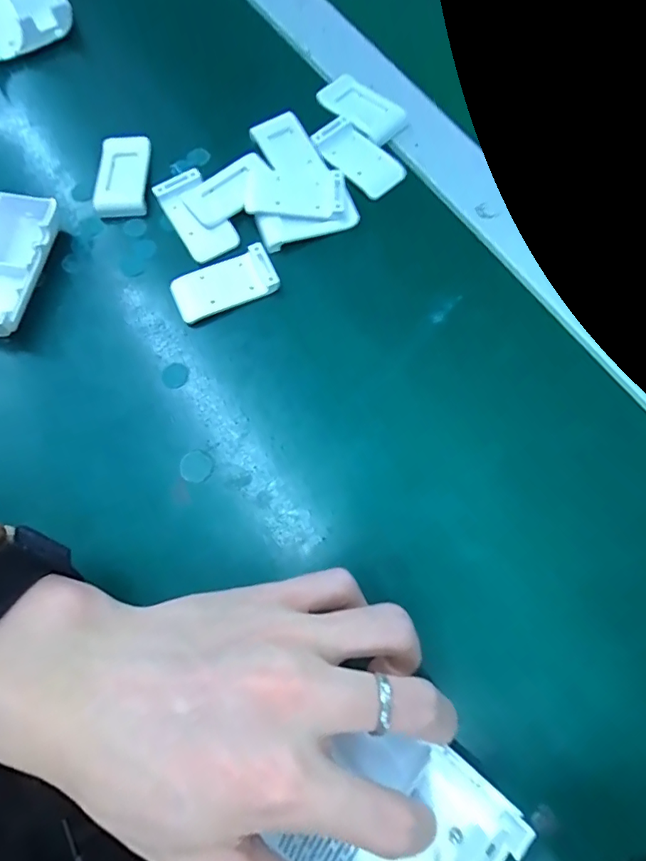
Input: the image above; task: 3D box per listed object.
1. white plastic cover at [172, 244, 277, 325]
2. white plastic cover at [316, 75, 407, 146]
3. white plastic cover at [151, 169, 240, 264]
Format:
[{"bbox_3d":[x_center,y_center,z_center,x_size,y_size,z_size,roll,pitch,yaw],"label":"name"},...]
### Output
[{"bbox_3d":[-0.054,-0.081,0.268,0.056,0.005,0.028,-23,77,-5],"label":"white plastic cover"},{"bbox_3d":[0.023,-0.202,0.301,0.057,0.004,0.029,40,80,10],"label":"white plastic cover"},{"bbox_3d":[-0.073,-0.124,0.282,0.029,0.006,0.058,-31,78,-7],"label":"white plastic cover"}]

